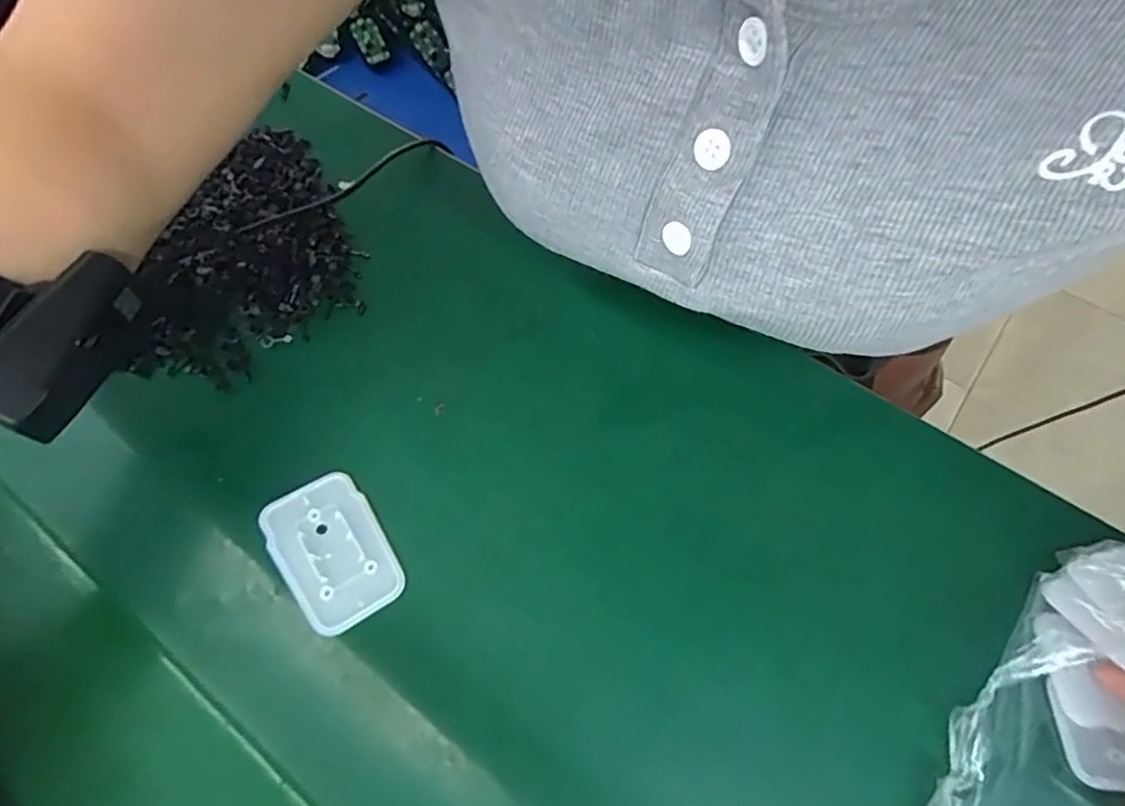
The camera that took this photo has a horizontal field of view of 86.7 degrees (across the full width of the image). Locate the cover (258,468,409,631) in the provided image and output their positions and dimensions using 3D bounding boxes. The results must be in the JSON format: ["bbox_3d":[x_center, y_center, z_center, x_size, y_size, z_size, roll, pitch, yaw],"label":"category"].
[{"bbox_3d":[-0.106,0.067,0.274,0.044,0.010,0.068,-35,69,-12],"label":"cover"}]

